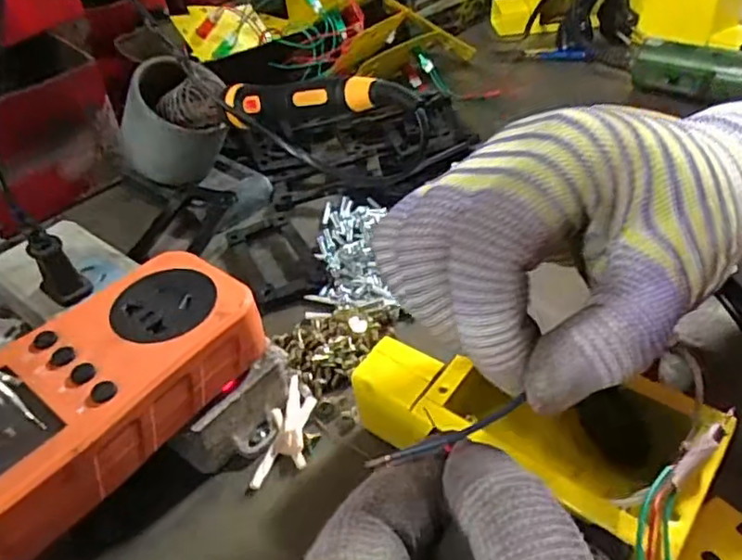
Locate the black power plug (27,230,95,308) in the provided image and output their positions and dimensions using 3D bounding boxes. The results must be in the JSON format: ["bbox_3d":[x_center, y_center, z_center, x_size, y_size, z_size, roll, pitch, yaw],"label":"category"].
[{"bbox_3d":[-0.150,-0.006,0.293,0.020,0.037,0.012,-29,47,-27],"label":"black power plug"}]

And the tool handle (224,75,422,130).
[{"bbox_3d":[-0.033,-0.094,0.318,0.135,0.022,0.015,8,40,37],"label":"tool handle"}]

